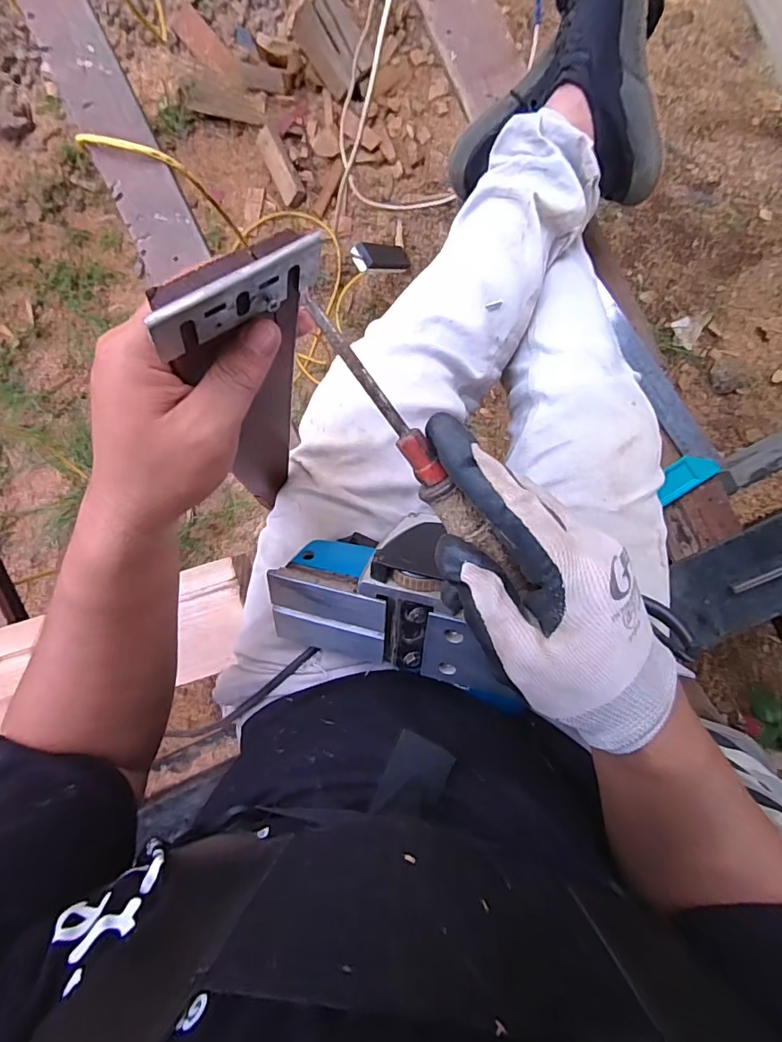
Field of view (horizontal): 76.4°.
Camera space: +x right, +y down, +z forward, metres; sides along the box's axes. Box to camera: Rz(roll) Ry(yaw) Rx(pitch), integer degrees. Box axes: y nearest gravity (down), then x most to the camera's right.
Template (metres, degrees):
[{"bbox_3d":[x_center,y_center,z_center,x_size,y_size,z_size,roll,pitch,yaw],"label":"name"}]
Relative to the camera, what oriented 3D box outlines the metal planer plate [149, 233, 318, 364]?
[{"bbox_3d":[-0.060,-0.090,0.202,0.076,0.025,0.004,-38,79,-18],"label":"metal planer plate"}]

